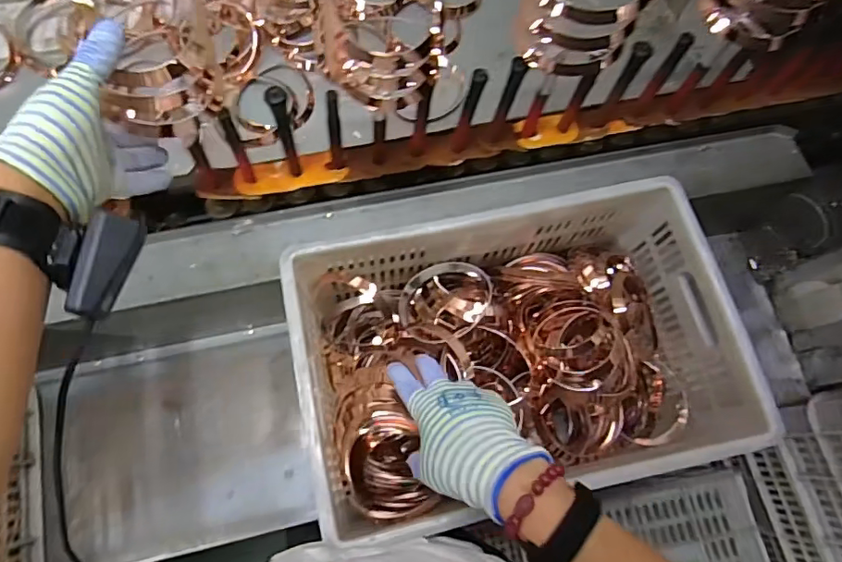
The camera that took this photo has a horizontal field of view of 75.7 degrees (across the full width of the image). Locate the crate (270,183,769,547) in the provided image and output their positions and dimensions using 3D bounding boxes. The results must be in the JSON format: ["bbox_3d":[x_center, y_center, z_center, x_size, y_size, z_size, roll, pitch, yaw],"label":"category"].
[{"bbox_3d":[0.106,0.091,0.671,0.472,0.215,0.316,-12,74,-5],"label":"crate"}]

